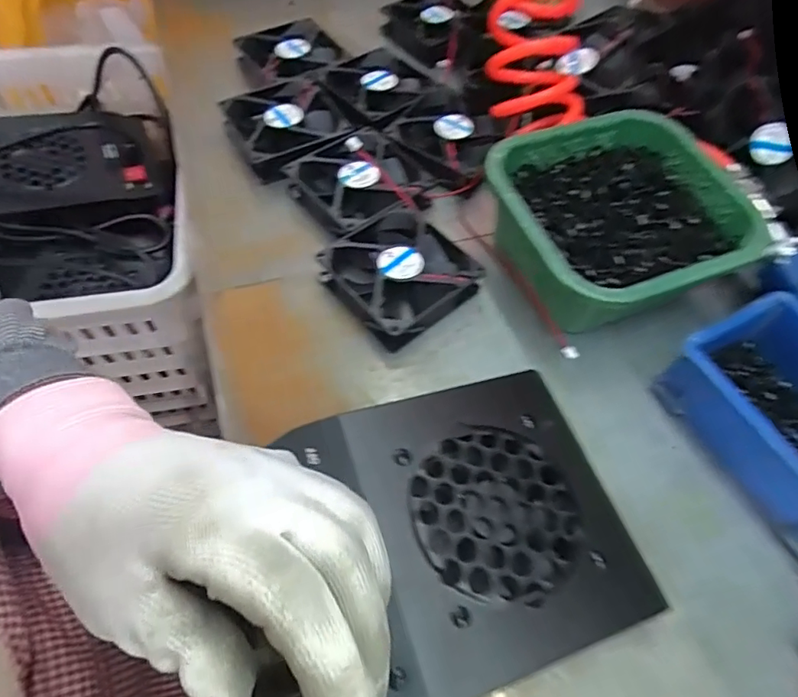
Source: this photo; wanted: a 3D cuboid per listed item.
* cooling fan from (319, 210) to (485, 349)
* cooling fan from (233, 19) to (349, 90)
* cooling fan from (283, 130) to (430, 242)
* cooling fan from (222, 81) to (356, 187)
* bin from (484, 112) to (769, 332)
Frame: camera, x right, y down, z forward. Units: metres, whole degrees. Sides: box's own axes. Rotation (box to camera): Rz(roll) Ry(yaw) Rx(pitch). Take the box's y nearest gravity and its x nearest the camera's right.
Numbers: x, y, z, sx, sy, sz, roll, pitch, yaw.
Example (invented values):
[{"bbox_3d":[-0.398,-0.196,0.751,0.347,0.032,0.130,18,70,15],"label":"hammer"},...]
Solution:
[{"bbox_3d":[0.000,-0.057,0.391,0.093,0.026,0.098,-32,66,-21],"label":"cooling fan"},{"bbox_3d":[-0.109,-0.302,0.537,0.098,0.022,0.098,-20,62,-15],"label":"cooling fan"},{"bbox_3d":[-0.033,-0.135,0.440,0.094,0.026,0.099,-29,65,-20],"label":"cooling fan"},{"bbox_3d":[-0.103,-0.201,0.475,0.096,0.026,0.103,-28,65,-20],"label":"cooling fan"},{"bbox_3d":[0.158,-0.089,0.395,0.170,0.075,0.158,-18,62,-15],"label":"bin"}]

